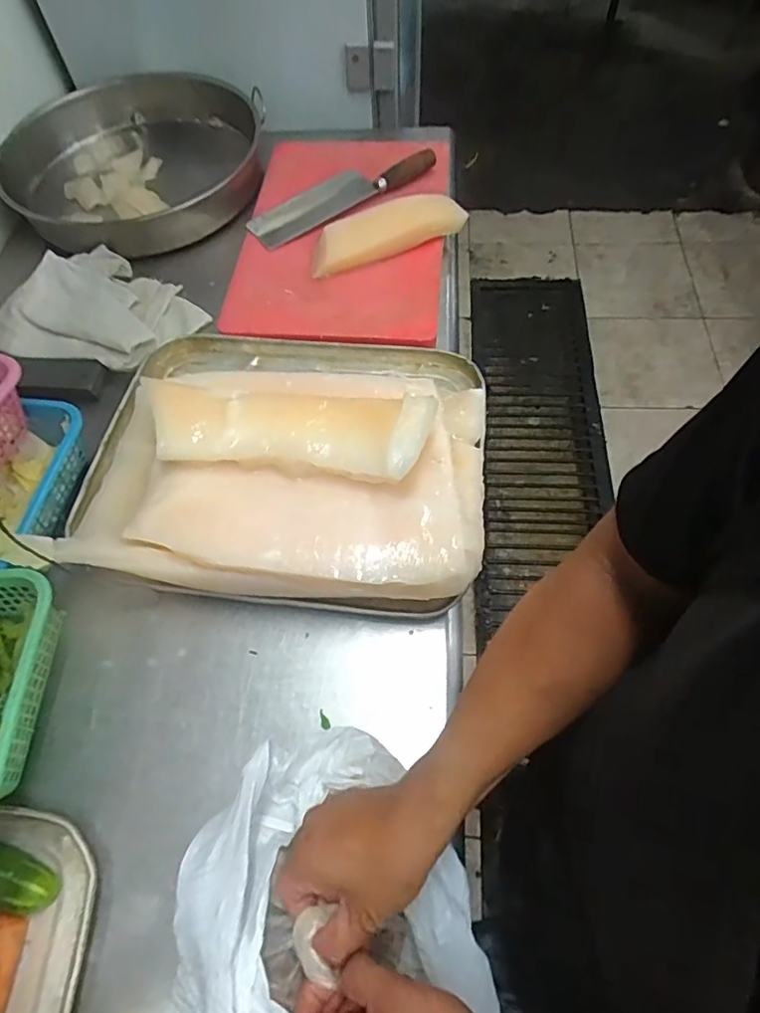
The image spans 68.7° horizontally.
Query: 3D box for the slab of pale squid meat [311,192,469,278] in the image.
[{"bbox_3d":[0.010,-0.406,0.826,0.238,0.061,0.052,-16,61,-5],"label":"slab of pale squid meat"}]

